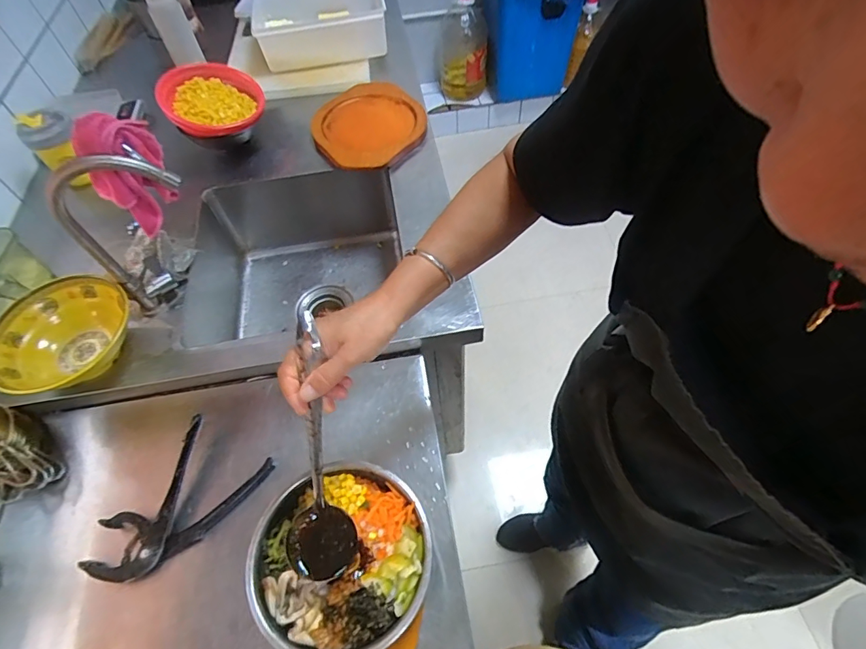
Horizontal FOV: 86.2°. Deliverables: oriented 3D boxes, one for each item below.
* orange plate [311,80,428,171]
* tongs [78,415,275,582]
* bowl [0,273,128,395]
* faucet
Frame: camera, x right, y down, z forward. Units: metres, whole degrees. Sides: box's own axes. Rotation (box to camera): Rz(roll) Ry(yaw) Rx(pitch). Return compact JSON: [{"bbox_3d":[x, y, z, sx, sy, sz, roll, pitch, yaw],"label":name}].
[{"bbox_3d":[-0.135,-0.414,0.940,0.216,0.026,0.272,-16,57,-6],"label":"orange plate"},{"bbox_3d":[-0.317,0.230,0.575,0.120,0.035,0.204,26,62,19],"label":"tongs"},{"bbox_3d":[-0.514,0.022,0.665,0.183,0.079,0.169,-2,57,3],"label":"bowl"},{"bbox_3d":[-0.388,-0.116,0.634,0.161,0.270,0.038,-18,57,-8],"label":"faucet"}]

